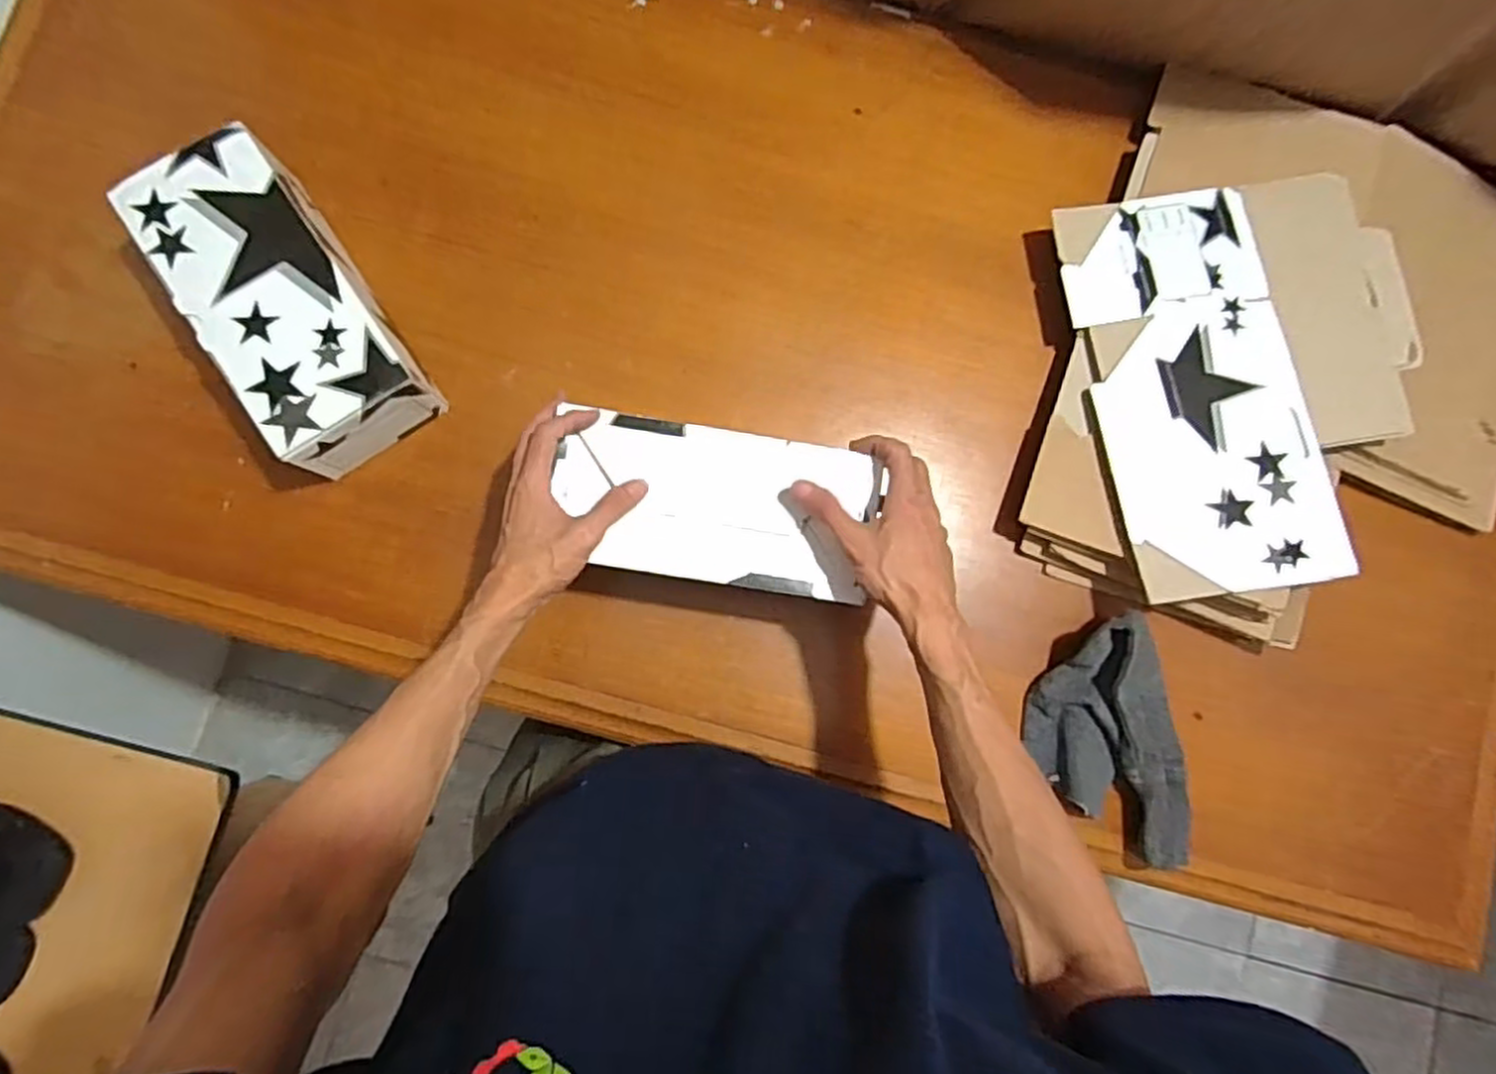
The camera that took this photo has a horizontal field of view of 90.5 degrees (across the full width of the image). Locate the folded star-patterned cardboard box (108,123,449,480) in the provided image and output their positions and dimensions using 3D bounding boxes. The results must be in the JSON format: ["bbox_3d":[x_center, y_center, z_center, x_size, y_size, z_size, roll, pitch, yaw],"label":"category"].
[{"bbox_3d":[-0.387,-0.192,0.634,0.120,0.098,0.253,-33,89,-5],"label":"folded star-patterned cardboard box"}]

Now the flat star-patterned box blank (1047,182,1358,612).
[{"bbox_3d":[0.399,-0.133,0.664,0.175,0.013,0.364,-11,82,1],"label":"flat star-patterned box blank"}]

